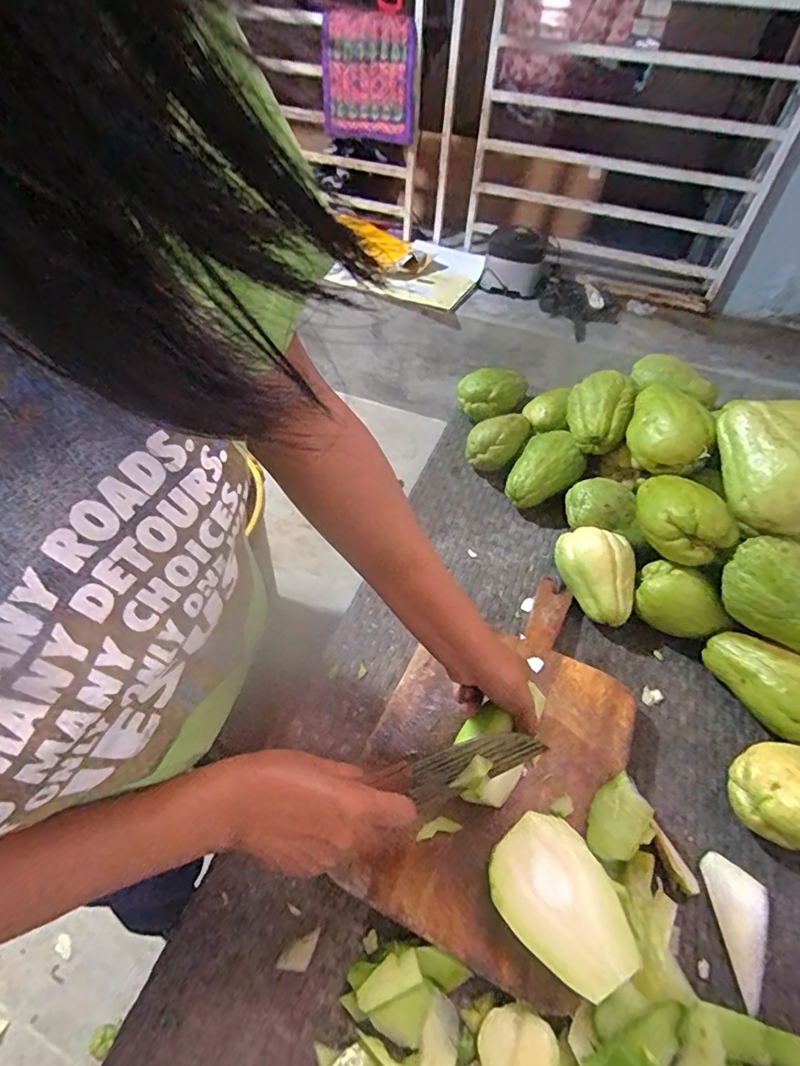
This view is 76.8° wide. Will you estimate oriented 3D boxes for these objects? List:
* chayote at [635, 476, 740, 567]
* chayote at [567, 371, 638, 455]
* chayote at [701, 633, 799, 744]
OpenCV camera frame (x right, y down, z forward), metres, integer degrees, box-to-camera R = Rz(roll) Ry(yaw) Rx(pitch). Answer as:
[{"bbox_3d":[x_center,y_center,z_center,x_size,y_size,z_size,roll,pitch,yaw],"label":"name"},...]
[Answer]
[{"bbox_3d":[0.319,-0.022,0.584,0.073,0.061,0.125,-22,54,-20],"label":"chayote"},{"bbox_3d":[0.275,-0.172,0.701,0.084,0.064,0.108,19,51,14],"label":"chayote"},{"bbox_3d":[0.400,0.163,0.541,0.072,0.078,0.136,-18,50,-17],"label":"chayote"}]

